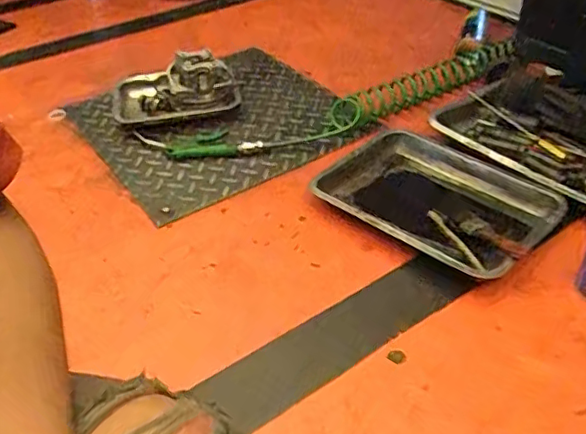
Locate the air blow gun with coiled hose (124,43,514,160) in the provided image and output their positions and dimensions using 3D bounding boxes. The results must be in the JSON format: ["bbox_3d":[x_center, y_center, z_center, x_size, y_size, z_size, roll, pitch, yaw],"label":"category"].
[{"bbox_3d":[0.097,-0.255,1.223,0.804,0.060,0.219,-22,42,-22],"label":"air blow gun with coiled hose"}]

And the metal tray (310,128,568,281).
[{"bbox_3d":[0.225,-0.033,0.963,0.370,0.042,0.262,29,48,33],"label":"metal tray"}]

